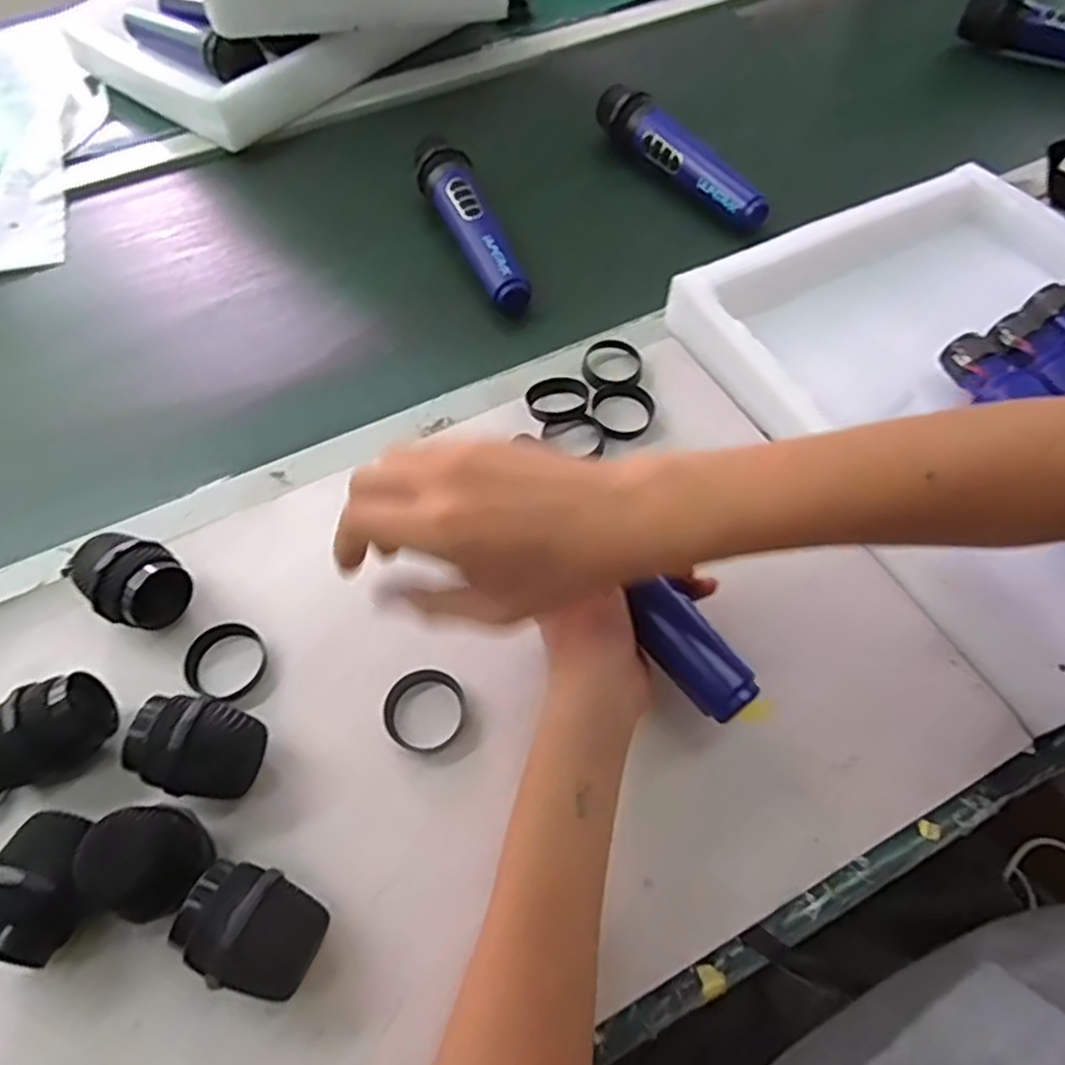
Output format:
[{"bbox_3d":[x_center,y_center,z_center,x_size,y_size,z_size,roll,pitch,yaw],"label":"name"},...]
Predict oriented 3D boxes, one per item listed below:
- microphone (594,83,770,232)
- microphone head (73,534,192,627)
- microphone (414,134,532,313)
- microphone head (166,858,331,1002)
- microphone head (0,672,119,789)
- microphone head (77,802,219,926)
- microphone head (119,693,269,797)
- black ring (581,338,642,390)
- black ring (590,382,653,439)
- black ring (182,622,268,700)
[{"bbox_3d":[0.129,-0.334,0.621,0.036,0.037,0.194,-31,63,-16],"label":"microphone"},{"bbox_3d":[-0.228,0.027,0.404,0.064,0.046,0.047,32,65,19],"label":"microphone head"},{"bbox_3d":[-0.051,-0.255,0.575,0.040,0.036,0.187,-19,60,-10],"label":"microphone"},{"bbox_3d":[-0.125,0.176,0.315,0.057,0.045,0.044,20,62,13],"label":"microphone head"},{"bbox_3d":[-0.252,0.105,0.364,0.063,0.049,0.044,-27,62,-14],"label":"microphone head"},{"bbox_3d":[-0.174,0.152,0.325,0.047,0.051,0.045,23,62,15],"label":"microphone head"},{"bbox_3d":[-0.170,0.108,0.358,0.058,0.048,0.045,15,60,11],"label":"microphone head"},{"bbox_3d":[0.057,-0.122,0.508,0.045,0.008,0.044,-1,59,1],"label":"black ring"},{"bbox_3d":[0.062,-0.085,0.486,0.042,0.012,0.047,8,59,7],"label":"black ring"},{"bbox_3d":[-0.175,0.072,0.401,0.042,0.010,0.042,-1,59,1],"label":"black ring"}]

